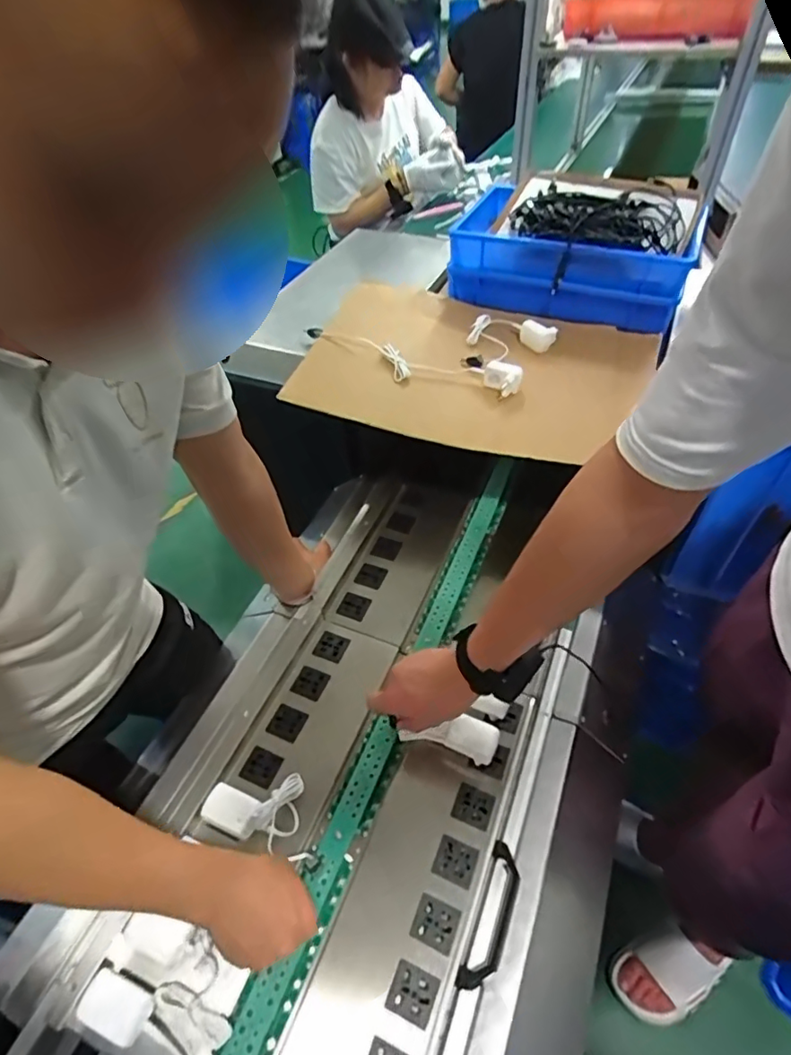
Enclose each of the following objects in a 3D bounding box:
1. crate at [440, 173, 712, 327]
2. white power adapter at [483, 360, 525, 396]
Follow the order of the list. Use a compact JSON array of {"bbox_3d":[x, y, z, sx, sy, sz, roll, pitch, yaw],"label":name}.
[{"bbox_3d":[0.352,-0.552,1.104,0.447,0.167,0.304,11,49,13],"label":"crate"},{"bbox_3d":[0.174,-0.242,0.905,0.063,0.042,0.056,8,48,10],"label":"white power adapter"}]

